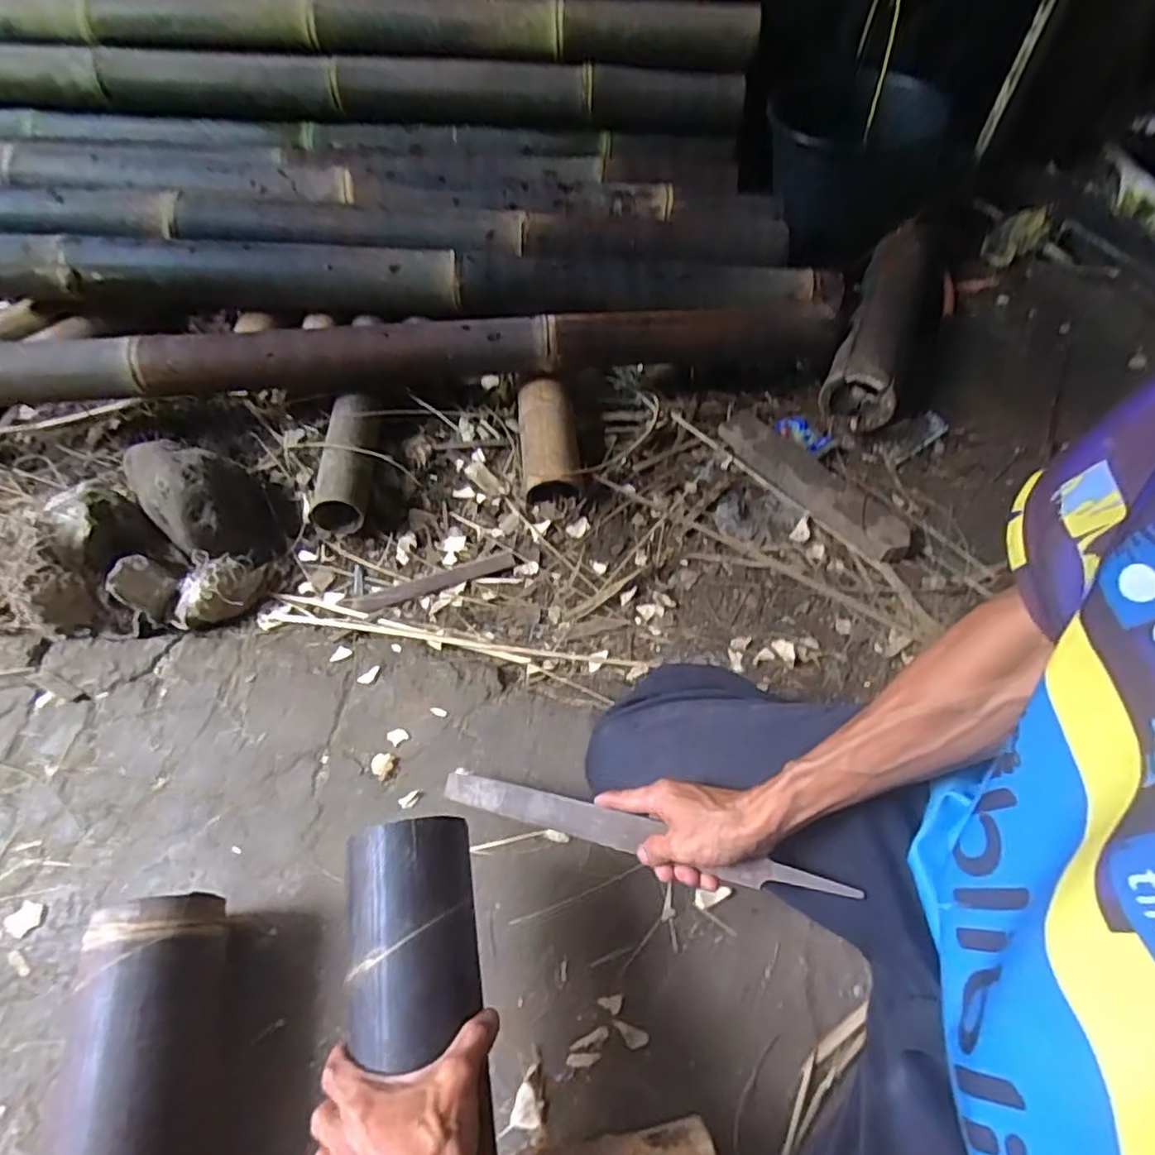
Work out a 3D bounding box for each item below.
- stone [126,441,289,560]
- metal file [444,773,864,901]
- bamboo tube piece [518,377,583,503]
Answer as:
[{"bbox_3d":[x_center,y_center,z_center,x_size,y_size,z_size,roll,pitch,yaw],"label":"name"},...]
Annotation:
[{"bbox_3d":[-0.451,-0.102,0.784,0.171,0.124,0.128,39,66,22],"label":"stone"},{"bbox_3d":[0.030,0.201,0.511,0.353,0.008,0.030,3,77,31],"label":"metal file"},{"bbox_3d":[-0.041,-0.185,0.864,0.073,0.064,0.174,-7,58,-5],"label":"bamboo tube piece"}]

